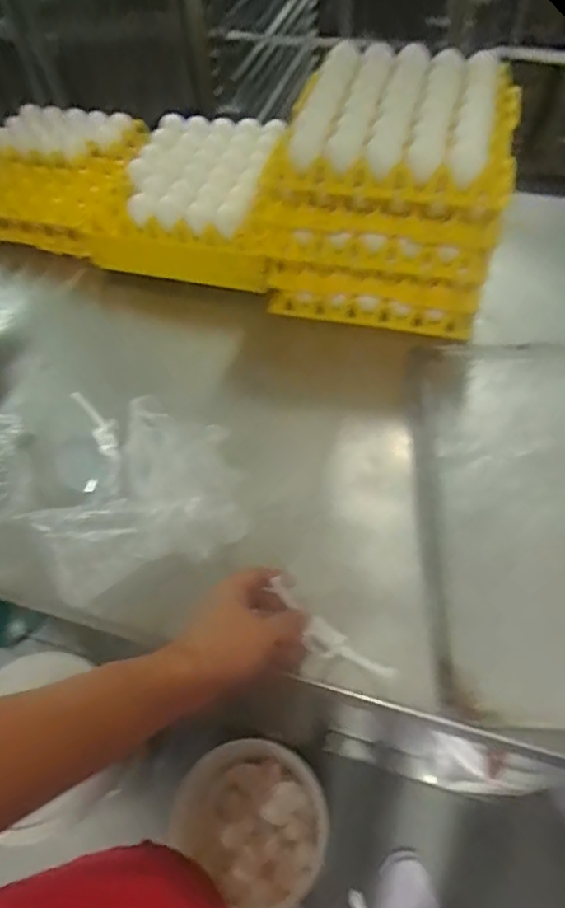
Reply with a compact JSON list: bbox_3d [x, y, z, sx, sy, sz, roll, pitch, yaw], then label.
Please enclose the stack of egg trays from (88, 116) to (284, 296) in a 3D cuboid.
[{"bbox_3d":[-0.131,-0.398,0.908,0.286,0.121,0.282,10,55,10],"label":"stack of egg trays"}]

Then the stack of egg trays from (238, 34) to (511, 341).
[{"bbox_3d":[0.151,-0.361,0.787,0.297,0.240,0.278,16,56,14],"label":"stack of egg trays"}]

